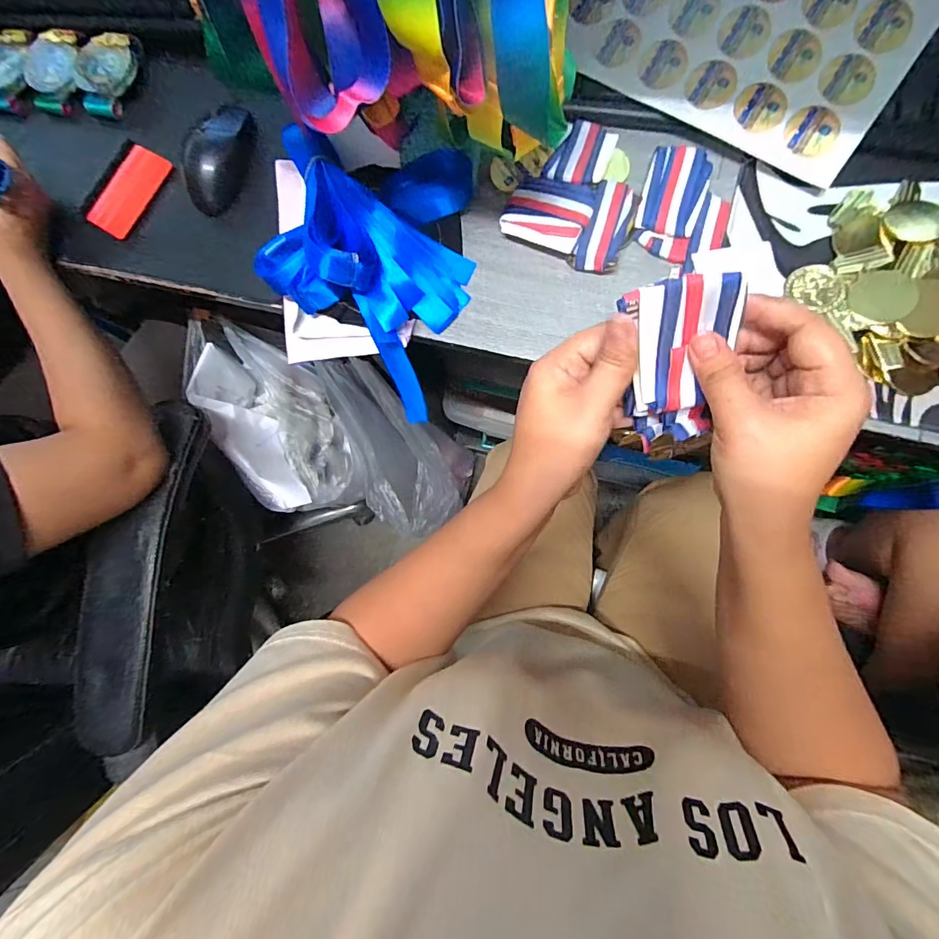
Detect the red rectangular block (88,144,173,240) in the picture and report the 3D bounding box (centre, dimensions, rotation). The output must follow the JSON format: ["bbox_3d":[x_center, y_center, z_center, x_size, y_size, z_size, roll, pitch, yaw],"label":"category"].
[{"bbox_3d":[-0.361,-0.296,0.480,0.051,0.015,0.098,36,89,11],"label":"red rectangular block"}]

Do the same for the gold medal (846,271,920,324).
[{"bbox_3d":[0.329,-0.138,0.359,0.043,0.004,0.040,1,88,22],"label":"gold medal"}]

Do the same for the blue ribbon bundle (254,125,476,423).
[{"bbox_3d":[-0.099,-0.191,0.423,0.195,0.114,0.228,20,90,10],"label":"blue ribbon bundle"}]

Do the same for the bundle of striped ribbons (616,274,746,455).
[{"bbox_3d":[0.117,-0.059,0.261,0.055,0.024,0.102,-2,129,10],"label":"bundle of striped ribbons"}]

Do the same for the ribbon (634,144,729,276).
[{"bbox_3d":[0.188,-0.227,0.395,0.073,0.013,0.099,13,91,10],"label":"ribbon"}]

